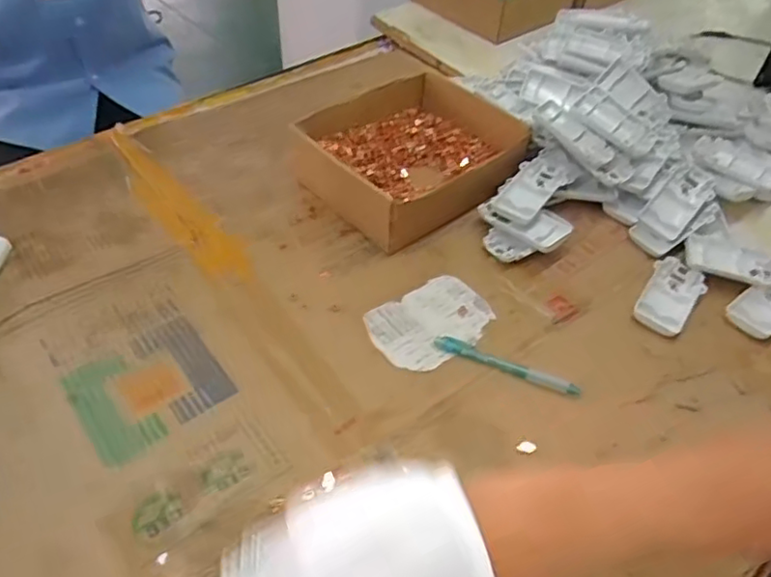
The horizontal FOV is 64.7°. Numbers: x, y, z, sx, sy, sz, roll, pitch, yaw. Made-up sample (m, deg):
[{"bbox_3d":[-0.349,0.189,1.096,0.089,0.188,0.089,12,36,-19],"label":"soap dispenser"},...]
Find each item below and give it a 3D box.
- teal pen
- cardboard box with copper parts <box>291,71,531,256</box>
[{"bbox_3d":[0.107,0.067,0.542,0.130,0.010,0.016,20,48,13],"label":"teal pen"},{"bbox_3d":[0.027,-0.149,0.696,0.213,0.073,0.193,-33,57,-30],"label":"cardboard box with copper parts"}]

